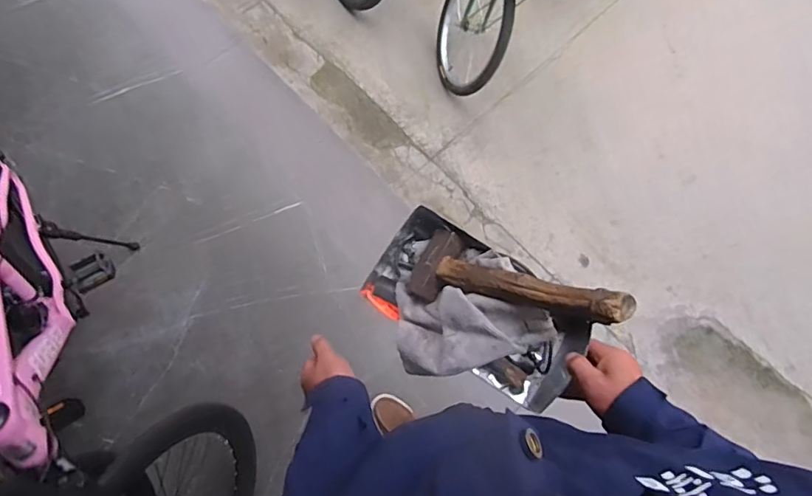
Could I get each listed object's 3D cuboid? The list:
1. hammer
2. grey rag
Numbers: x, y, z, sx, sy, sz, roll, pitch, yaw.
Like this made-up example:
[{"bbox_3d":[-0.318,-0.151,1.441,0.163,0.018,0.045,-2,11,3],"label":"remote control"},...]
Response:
[{"bbox_3d":[0.120,0.040,0.606,0.288,0.033,0.090,11,66,48],"label":"hammer"},{"bbox_3d":[0.073,0.084,0.646,0.172,0.105,0.130,-15,71,-6],"label":"grey rag"}]

